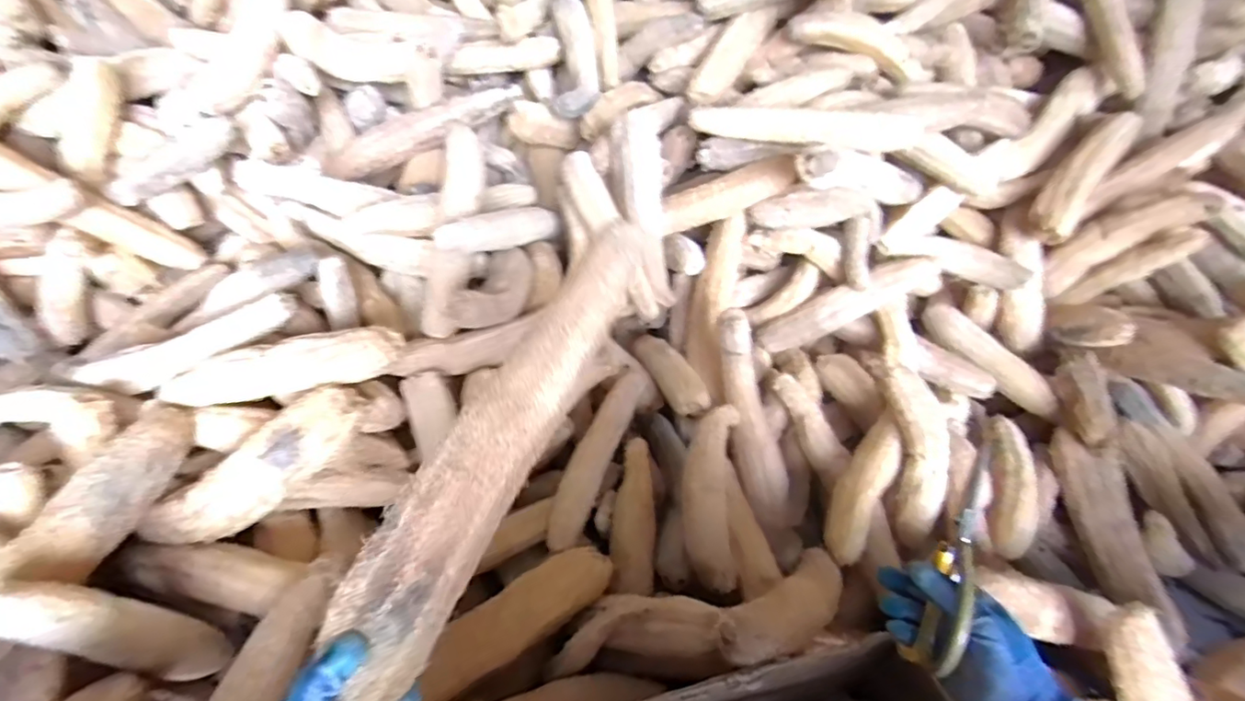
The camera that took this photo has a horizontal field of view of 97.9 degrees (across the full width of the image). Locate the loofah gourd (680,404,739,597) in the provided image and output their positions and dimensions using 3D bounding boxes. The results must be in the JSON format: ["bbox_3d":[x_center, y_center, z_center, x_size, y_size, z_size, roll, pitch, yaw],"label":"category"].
[{"bbox_3d":[0.138,0.218,0.851,0.091,0.064,0.291,5,63,2],"label":"loofah gourd"}]

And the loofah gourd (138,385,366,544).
[{"bbox_3d":[-0.516,0.172,0.759,0.348,0.086,0.074,-34,42,6],"label":"loofah gourd"}]

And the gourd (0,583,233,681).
[{"bbox_3d":[-0.590,0.331,0.634,0.048,0.264,0.057,-31,42,3],"label":"gourd"}]

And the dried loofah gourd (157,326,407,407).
[{"bbox_3d":[-0.510,0.032,0.795,0.394,0.071,0.063,-11,36,13],"label":"dried loofah gourd"}]

